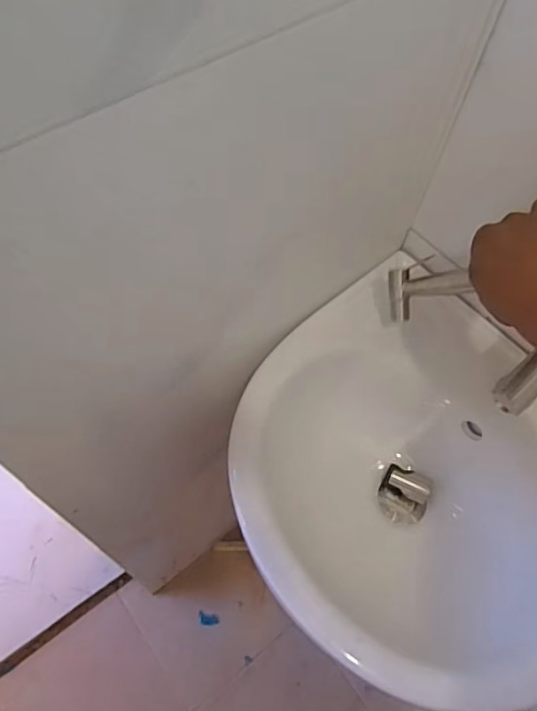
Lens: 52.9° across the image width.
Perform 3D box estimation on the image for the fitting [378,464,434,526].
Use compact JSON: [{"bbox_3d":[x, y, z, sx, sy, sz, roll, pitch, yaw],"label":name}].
[{"bbox_3d":[0.158,0.165,0.629,0.056,0.028,0.058,18,61,7],"label":"fitting"}]

